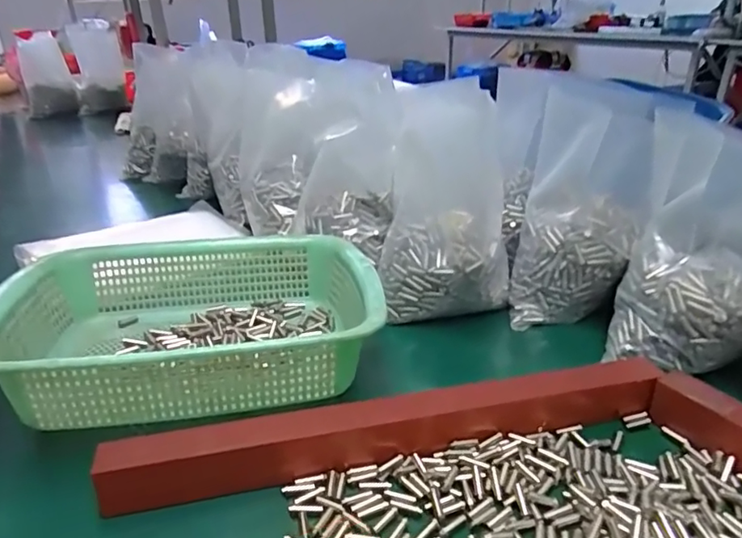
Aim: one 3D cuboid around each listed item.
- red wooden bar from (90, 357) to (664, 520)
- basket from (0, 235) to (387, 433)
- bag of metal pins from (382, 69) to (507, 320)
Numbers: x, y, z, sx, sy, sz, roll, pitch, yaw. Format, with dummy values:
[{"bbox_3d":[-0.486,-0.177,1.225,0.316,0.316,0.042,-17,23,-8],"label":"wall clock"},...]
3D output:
[{"bbox_3d":[0.021,0.106,0.375,0.386,0.047,0.026,-7,25,-11],"label":"red wooden bar"},{"bbox_3d":[-0.146,0.043,0.468,0.296,0.080,0.221,-6,25,-10],"label":"basket"},{"bbox_3d":[0.077,-0.068,0.549,0.123,0.206,0.133,2,25,8],"label":"bag of metal pins"}]

